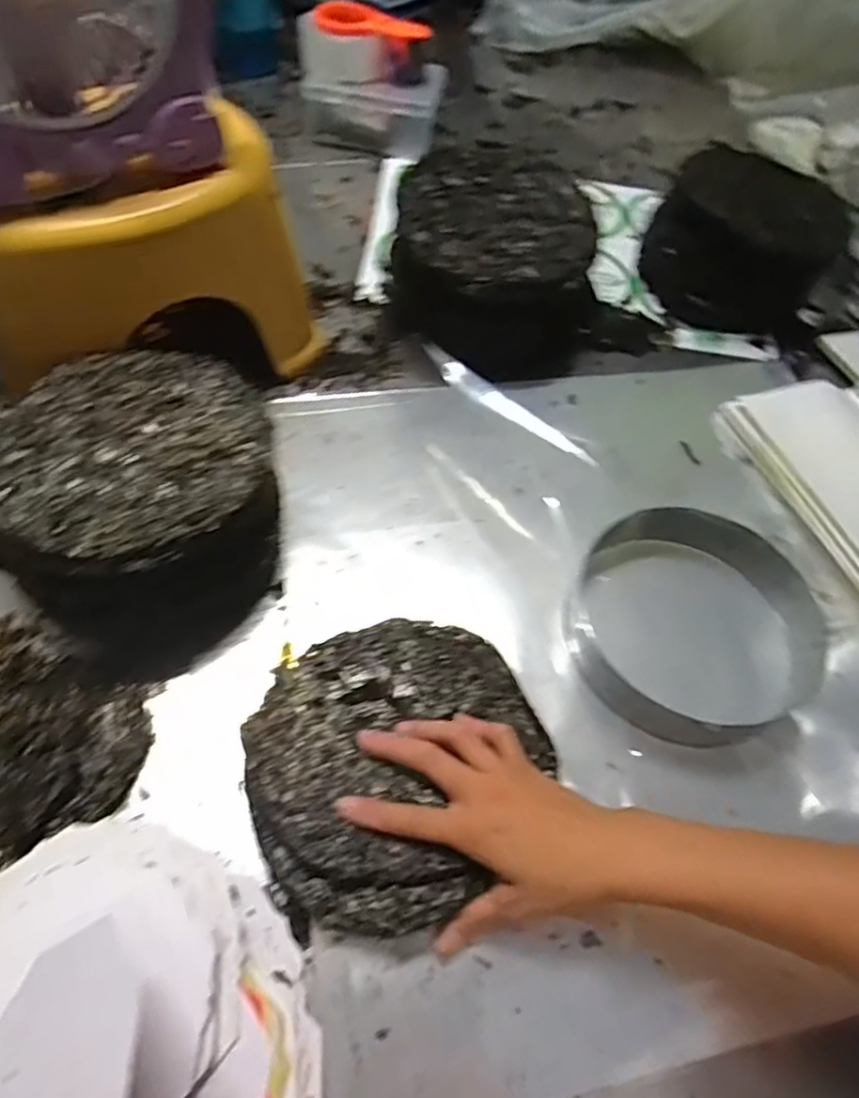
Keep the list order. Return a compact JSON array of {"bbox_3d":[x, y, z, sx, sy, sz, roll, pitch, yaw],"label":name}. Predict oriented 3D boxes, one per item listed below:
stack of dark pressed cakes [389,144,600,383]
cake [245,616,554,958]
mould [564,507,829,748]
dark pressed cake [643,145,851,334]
[{"bbox_3d":[0.075,-0.305,0.698,0.223,0.130,0.259,18,57,7],"label":"stack of dark pressed cakes"},{"bbox_3d":[-0.019,0.142,0.450,0.201,0.028,0.193,2,57,-4],"label":"cake"},{"bbox_3d":[0.204,0.056,0.518,0.191,0.053,0.185,2,57,-4],"label":"mould"},{"bbox_3d":[0.377,-0.361,0.773,0.216,0.119,0.195,-31,65,-22],"label":"dark pressed cake"}]

